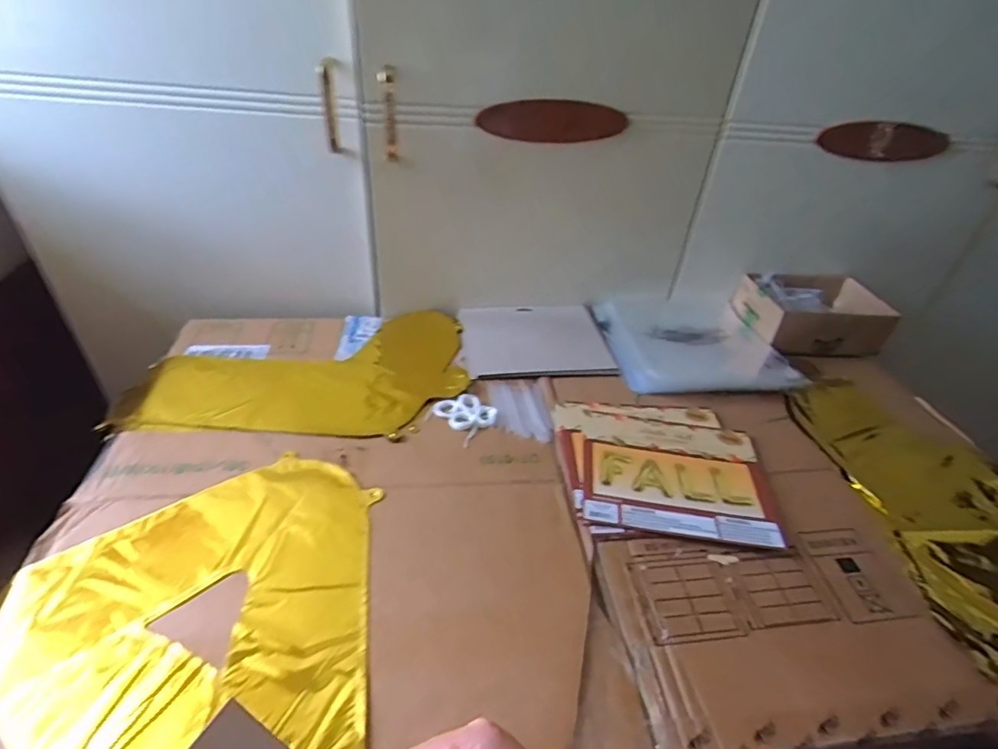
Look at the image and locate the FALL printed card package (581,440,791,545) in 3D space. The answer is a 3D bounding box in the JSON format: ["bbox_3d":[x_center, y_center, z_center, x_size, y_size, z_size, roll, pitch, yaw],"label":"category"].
[{"bbox_3d":[0.190,0.118,0.544,0.196,0.007,0.112,8,38,2],"label":"FALL printed card package"}]

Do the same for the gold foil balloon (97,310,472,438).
[{"bbox_3d":[-0.242,-0.009,0.664,0.388,0.025,0.246,-1,39,-9],"label":"gold foil balloon"}]

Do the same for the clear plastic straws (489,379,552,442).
[{"bbox_3d":[0.025,0.039,0.626,0.063,0.011,0.099,-1,39,-10],"label":"clear plastic straws"}]

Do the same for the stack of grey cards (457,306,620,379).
[{"bbox_3d":[0.049,-0.048,0.741,0.196,0.018,0.170,-1,39,-10],"label":"stack of grey cards"}]

